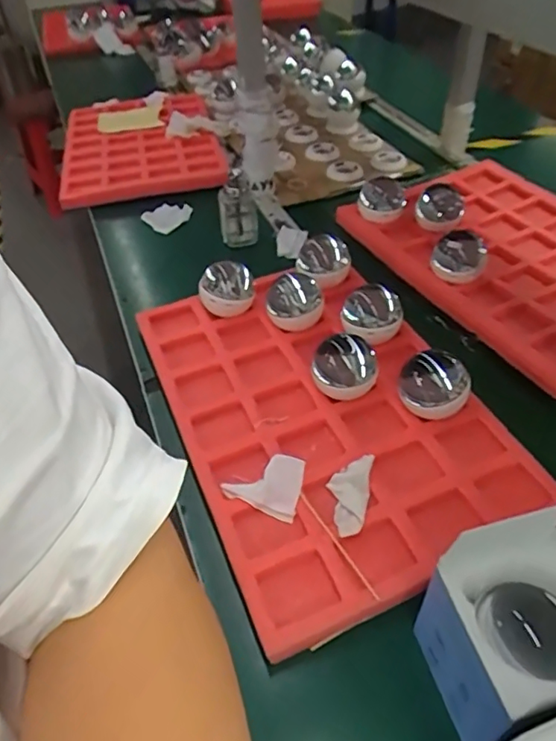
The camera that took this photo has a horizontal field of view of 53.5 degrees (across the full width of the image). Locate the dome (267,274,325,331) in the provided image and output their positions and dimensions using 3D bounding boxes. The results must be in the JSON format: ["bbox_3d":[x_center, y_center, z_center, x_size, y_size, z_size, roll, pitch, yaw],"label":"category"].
[{"bbox_3d":[0.024,-0.090,0.731,0.078,0.070,0.074,-1,44,2],"label":"dome"}]

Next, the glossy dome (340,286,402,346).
[{"bbox_3d":[0.121,-0.072,0.704,0.074,0.061,0.059,17,48,20],"label":"glossy dome"}]

